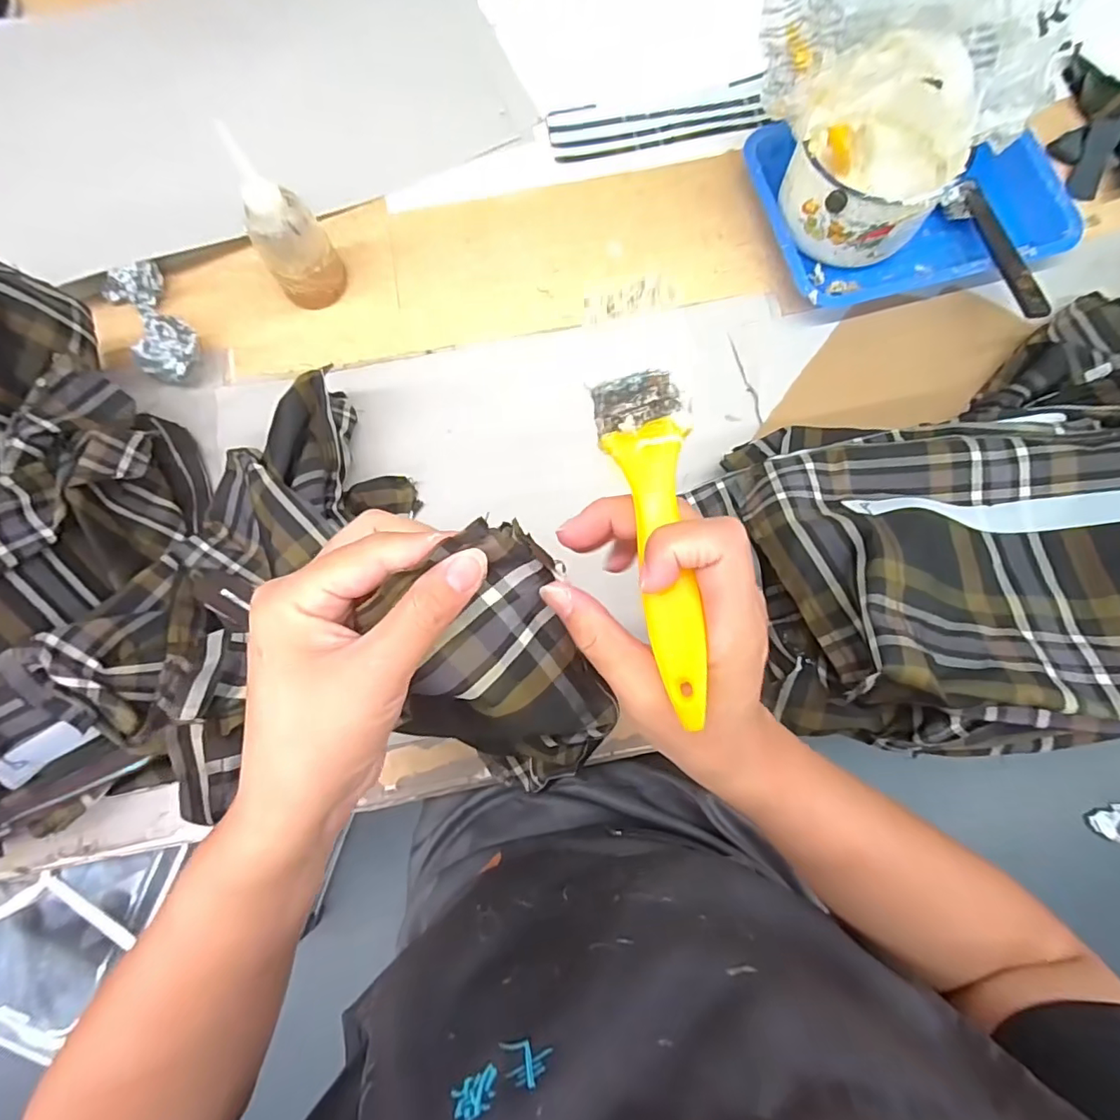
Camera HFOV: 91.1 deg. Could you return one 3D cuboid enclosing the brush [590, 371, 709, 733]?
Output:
[{"bbox_3d":[0.038,-0.006,0.205,0.030,0.013,0.128,-9,87,-1],"label":"brush"}]

